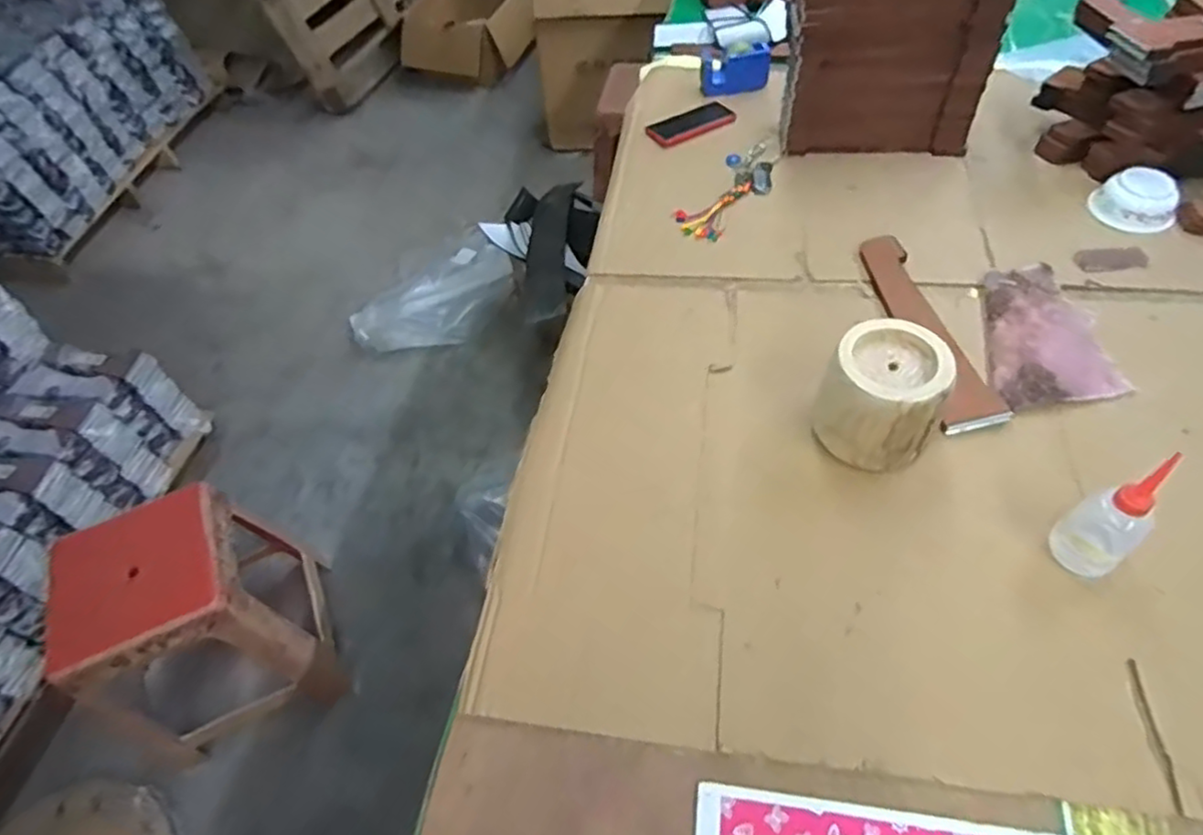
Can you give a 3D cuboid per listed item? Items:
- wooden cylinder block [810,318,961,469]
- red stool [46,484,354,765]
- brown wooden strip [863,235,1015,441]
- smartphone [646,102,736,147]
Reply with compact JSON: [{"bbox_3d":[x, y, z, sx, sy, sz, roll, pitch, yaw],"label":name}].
[{"bbox_3d":[0.329,-0.024,0.781,0.126,0.129,0.151,28,61,24],"label":"wooden cylinder block"},{"bbox_3d":[-0.745,0.375,1.244,0.349,0.456,0.319,-23,54,-11],"label":"red stool"},{"bbox_3d":[0.434,-0.131,0.918,0.083,0.020,0.355,-9,53,-1],"label":"brown wooden strip"},{"bbox_3d":[0.172,-0.564,1.291,0.164,0.009,0.094,-22,50,-4],"label":"smartphone"}]

